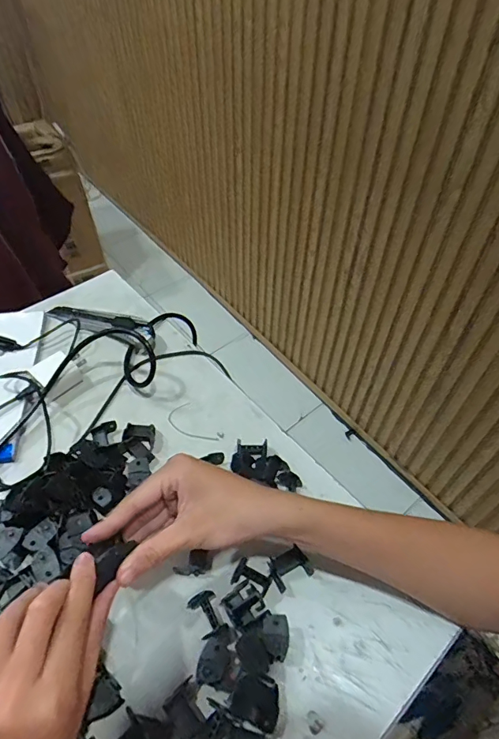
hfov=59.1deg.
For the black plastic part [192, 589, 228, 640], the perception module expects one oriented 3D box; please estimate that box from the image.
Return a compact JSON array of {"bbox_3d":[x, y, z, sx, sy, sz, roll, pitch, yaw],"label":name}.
[{"bbox_3d":[-0.034,0.198,0.359,0.021,0.016,0.036,-20,53,-18],"label":"black plastic part"}]

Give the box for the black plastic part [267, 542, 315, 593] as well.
[{"bbox_3d":[0.035,0.170,0.383,0.035,0.024,0.028,-24,55,-21],"label":"black plastic part"}]

